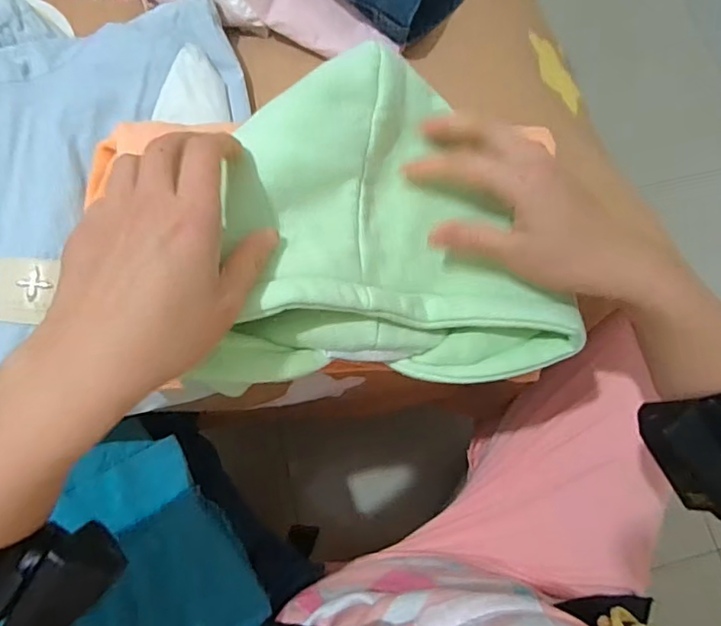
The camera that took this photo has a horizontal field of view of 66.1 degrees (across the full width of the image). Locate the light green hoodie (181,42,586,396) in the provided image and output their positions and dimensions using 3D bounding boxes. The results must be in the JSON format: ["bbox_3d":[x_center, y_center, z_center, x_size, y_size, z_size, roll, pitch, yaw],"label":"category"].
[{"bbox_3d":[0.017,-0.057,0.361,0.230,0.083,0.196,-4,73,-2],"label":"light green hoodie"}]

